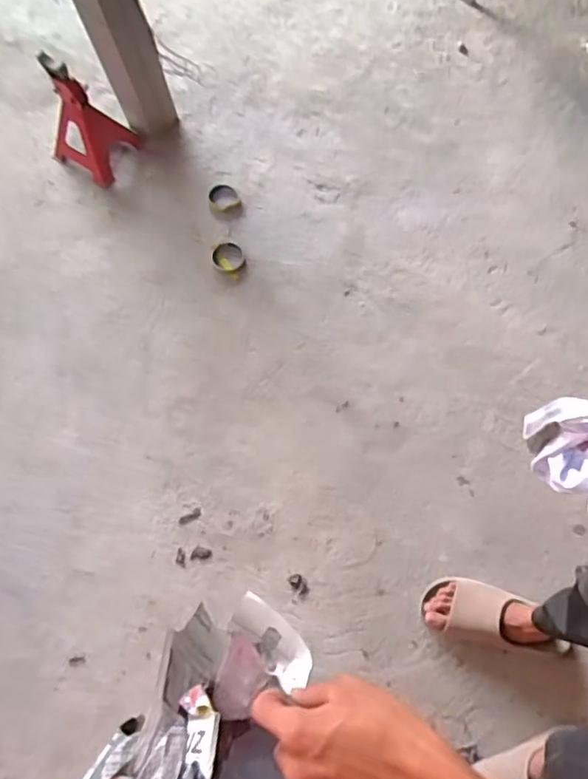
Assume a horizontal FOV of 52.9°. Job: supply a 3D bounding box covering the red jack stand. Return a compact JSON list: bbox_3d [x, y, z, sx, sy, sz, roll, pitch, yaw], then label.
[{"bbox_3d":[-0.545,-0.683,1.477,0.191,0.285,0.166,30,75,10],"label":"red jack stand"}]

